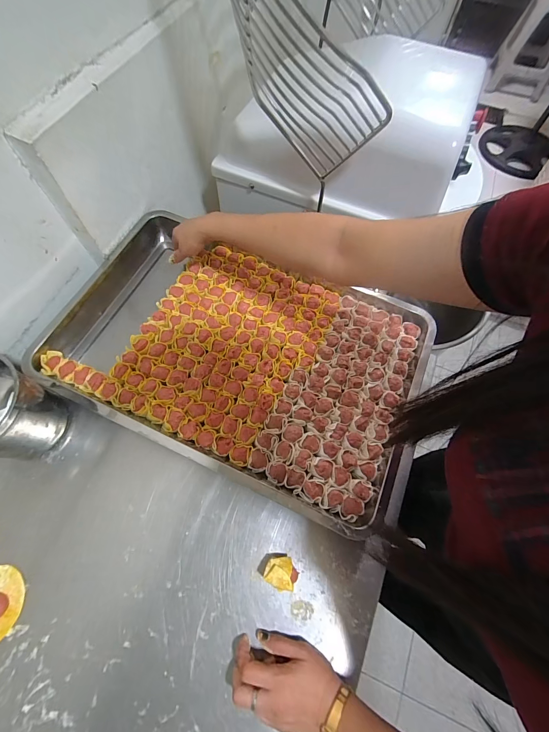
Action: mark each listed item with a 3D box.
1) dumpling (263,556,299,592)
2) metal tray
[{"bbox_3d":[0.010,0.276,0.410,0.041,0.032,0.036,32,68,11],"label":"dumpling"},{"bbox_3d":[-0.077,-0.030,0.532,0.611,0.065,0.381,23,66,7],"label":"metal tray"}]

